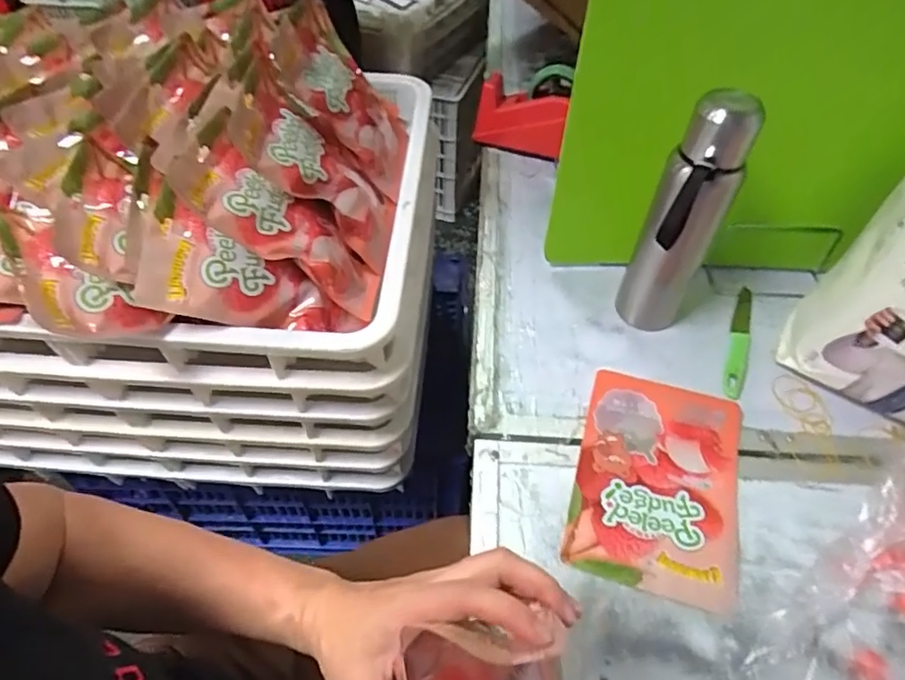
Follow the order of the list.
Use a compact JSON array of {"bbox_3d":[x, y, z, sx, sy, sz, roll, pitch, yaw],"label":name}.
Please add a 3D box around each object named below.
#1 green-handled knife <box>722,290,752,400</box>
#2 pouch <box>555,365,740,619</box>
[{"bbox_3d":[0.353,-0.002,0.693,0.025,0.005,0.190,20,53,15],"label":"green-handled knife"},{"bbox_3d":[0.208,0.138,0.572,0.156,0.008,0.228,15,52,11],"label":"pouch"}]

